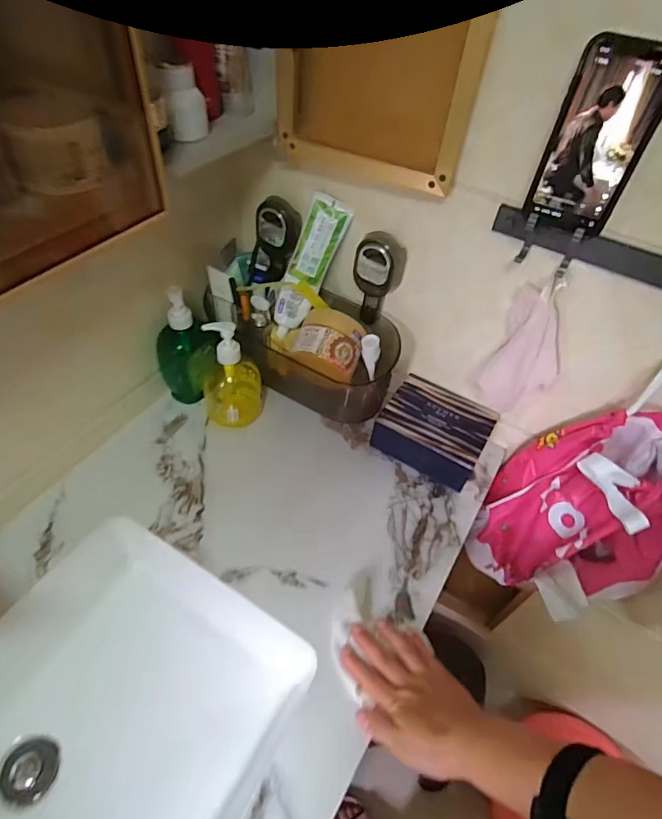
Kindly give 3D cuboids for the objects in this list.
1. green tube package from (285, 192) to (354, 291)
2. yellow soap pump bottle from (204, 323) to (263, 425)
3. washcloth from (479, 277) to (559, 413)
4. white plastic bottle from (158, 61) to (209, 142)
[{"bbox_3d":[-0.016,-0.226,0.644,0.053,0.120,0.012,17,30,-13],"label":"green tube package"},{"bbox_3d":[-0.142,-0.051,0.684,0.085,0.173,0.072,-7,49,-13],"label":"yellow soap pump bottle"},{"bbox_3d":[0.245,-0.071,0.577,0.081,0.169,0.034,16,50,8],"label":"washcloth"},{"bbox_3d":[-0.144,-0.305,0.470,0.039,0.061,0.041,-8,51,-11],"label":"white plastic bottle"}]

